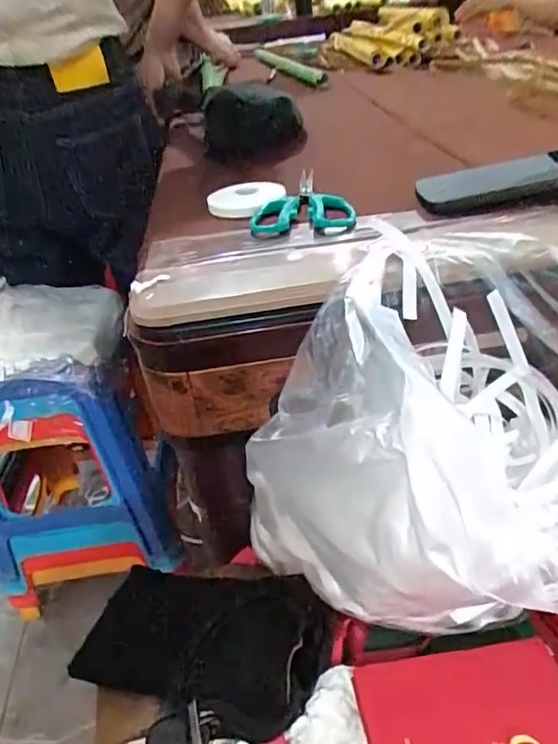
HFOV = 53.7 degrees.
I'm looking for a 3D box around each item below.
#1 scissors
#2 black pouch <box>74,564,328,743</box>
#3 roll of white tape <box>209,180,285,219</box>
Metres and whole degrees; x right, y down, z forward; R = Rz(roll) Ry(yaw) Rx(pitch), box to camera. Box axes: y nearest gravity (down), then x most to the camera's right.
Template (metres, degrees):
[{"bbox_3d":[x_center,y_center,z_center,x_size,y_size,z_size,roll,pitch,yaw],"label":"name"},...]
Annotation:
[{"bbox_3d":[0.030,-0.169,0.548,0.098,0.020,0.122,3,36,15],"label":"scissors"},{"bbox_3d":[-0.060,0.218,0.456,0.188,0.029,0.114,5,36,18],"label":"black pouch"},{"bbox_3d":[-0.033,-0.179,0.574,0.079,0.018,0.071,-12,34,-6],"label":"roll of white tape"}]

